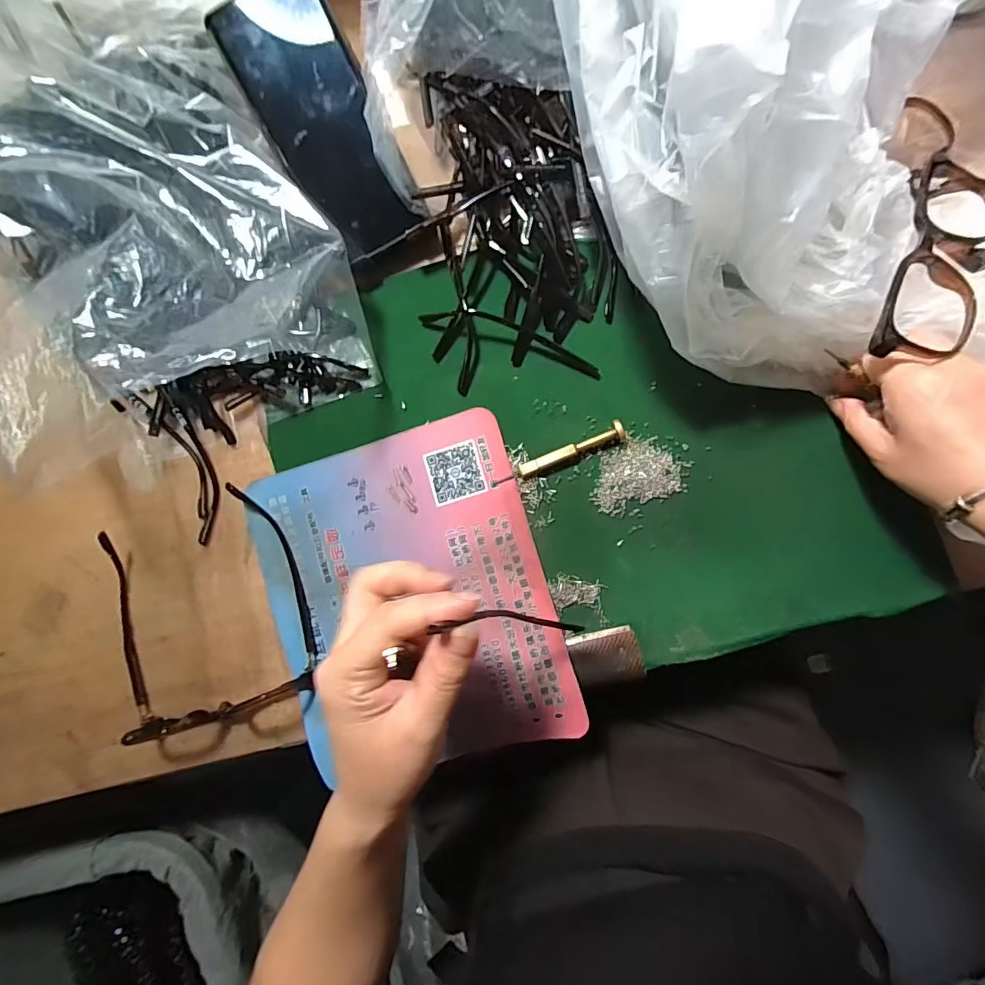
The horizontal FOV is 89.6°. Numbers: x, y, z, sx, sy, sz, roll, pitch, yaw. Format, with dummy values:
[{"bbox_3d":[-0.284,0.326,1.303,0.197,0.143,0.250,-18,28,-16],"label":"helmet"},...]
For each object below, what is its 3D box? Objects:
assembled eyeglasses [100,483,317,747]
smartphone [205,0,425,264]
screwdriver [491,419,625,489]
[{"bbox_3d":[-0.212,0.089,0.355,0.155,0.036,0.162,0,88,7],"label":"assembled eyeglasses"},{"bbox_3d":[-0.113,-0.248,0.332,0.071,0.014,0.160,-26,108,9],"label":"smartphone"},{"bbox_3d":[0.045,-0.024,0.342,0.093,0.013,0.013,-22,86,6],"label":"screwdriver"}]

